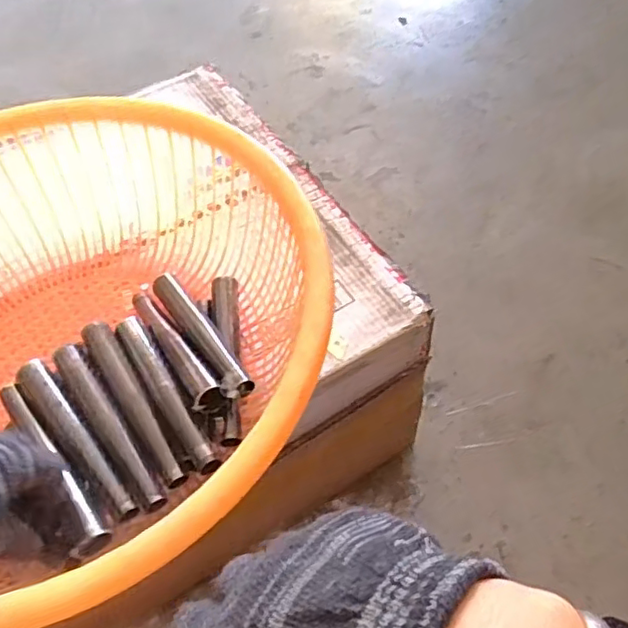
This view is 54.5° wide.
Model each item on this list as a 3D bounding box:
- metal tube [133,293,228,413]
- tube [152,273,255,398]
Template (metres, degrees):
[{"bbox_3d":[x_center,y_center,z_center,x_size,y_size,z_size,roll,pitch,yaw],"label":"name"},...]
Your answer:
[{"bbox_3d":[-0.113,0.026,0.487,0.021,0.017,0.152,-31,46,-16],"label":"metal tube"},{"bbox_3d":[-0.093,0.012,0.484,0.020,0.017,0.159,-30,45,-15],"label":"tube"}]

